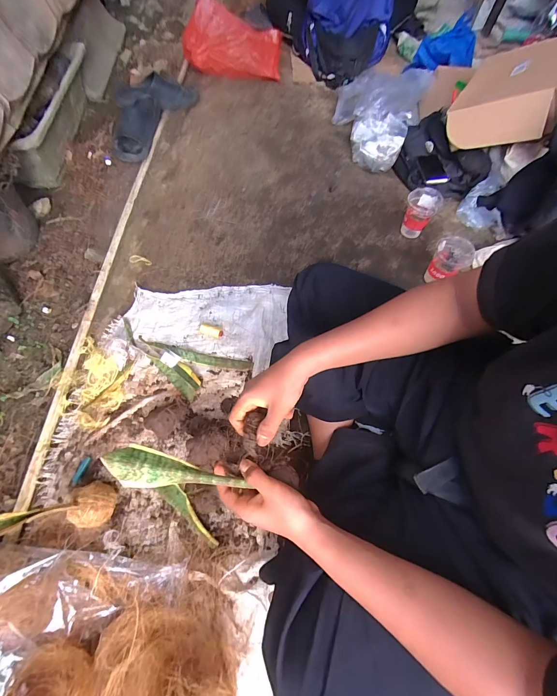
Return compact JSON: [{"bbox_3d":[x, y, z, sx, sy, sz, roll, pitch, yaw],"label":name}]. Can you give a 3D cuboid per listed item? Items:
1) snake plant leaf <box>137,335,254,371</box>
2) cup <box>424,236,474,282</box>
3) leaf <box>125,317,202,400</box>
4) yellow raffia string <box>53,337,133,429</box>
[{"bbox_3d":[-0.202,0.016,0.731,0.282,0.012,0.034,12,64,5],"label":"snake plant leaf"},{"bbox_3d":[0.437,-0.215,0.805,0.086,0.118,0.087,0,64,-1],"label":"cup"},{"bbox_3d":[-0.283,0.013,0.721,0.266,0.027,0.051,38,69,16],"label":"leaf"},{"bbox_3d":[-0.421,0.079,0.692,0.167,0.027,0.162,25,66,11],"label":"yellow raffia string"}]

